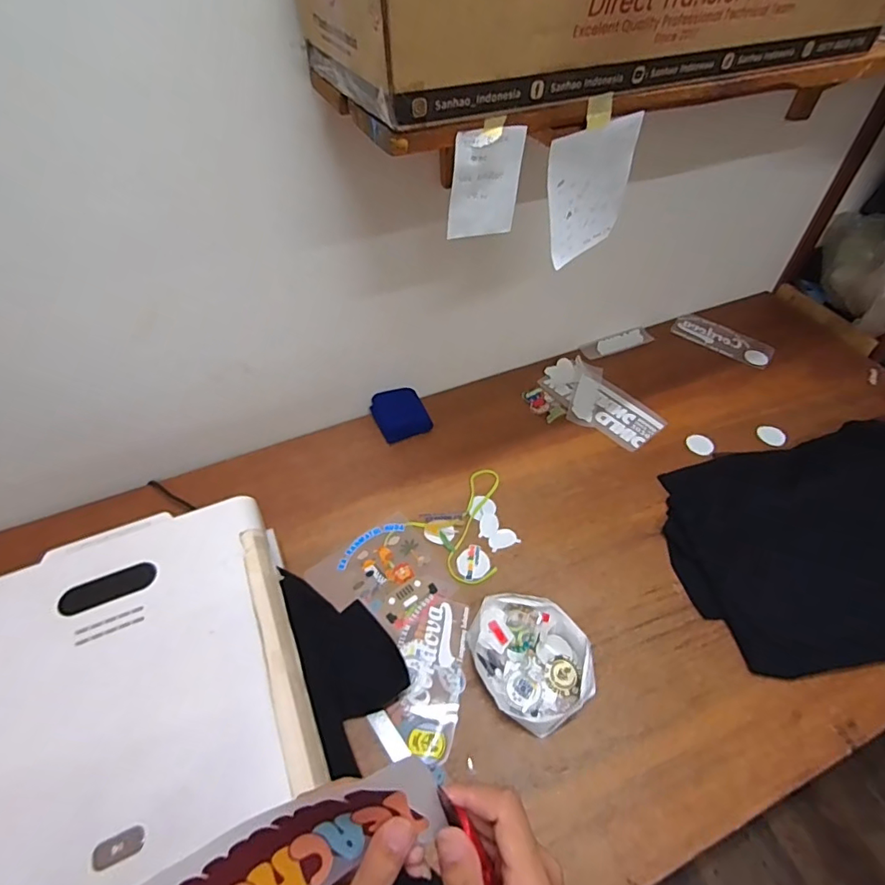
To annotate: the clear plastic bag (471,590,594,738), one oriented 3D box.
[{"bbox_3d":[0.135,0.328,0.769,0.162,0.044,0.195,-25,55,-20],"label":"clear plastic bag"}]

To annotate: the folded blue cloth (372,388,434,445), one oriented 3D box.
[{"bbox_3d":[-0.091,-0.064,1.099,0.111,0.038,0.120,-19,53,-16],"label":"folded blue cloth"}]

